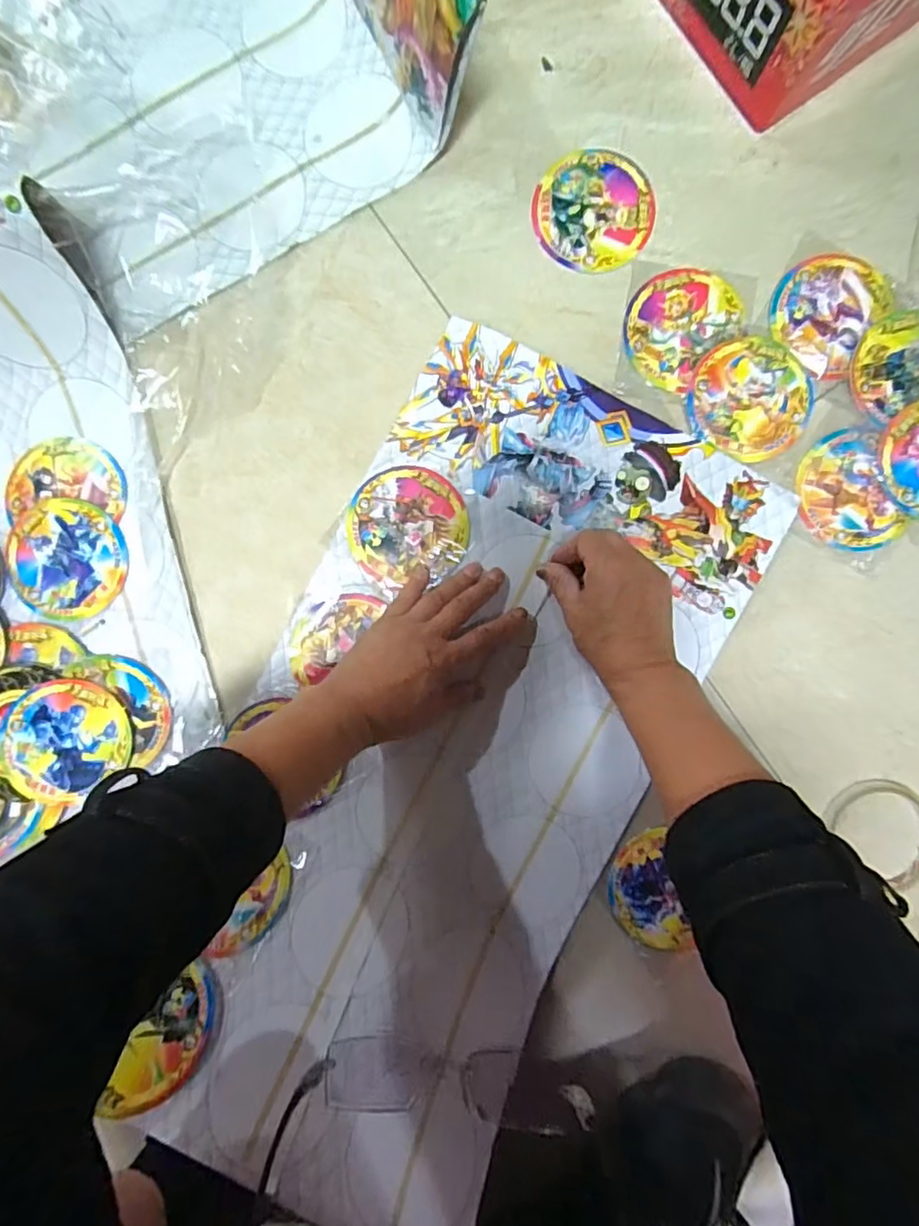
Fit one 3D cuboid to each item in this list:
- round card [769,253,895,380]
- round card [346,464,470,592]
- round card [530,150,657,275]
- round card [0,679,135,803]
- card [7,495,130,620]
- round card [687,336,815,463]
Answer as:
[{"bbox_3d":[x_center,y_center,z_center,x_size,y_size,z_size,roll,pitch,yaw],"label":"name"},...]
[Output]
[{"bbox_3d":[0.292,-0.242,0.458,0.081,0.004,0.093,38,90,1],"label":"round card"},{"bbox_3d":[-0.041,-0.071,0.465,0.094,0.007,0.090,-8,89,1],"label":"round card"},{"bbox_3d":[0.108,-0.322,0.463,0.095,0.004,0.094,0,89,1],"label":"round card"},{"bbox_3d":[-0.310,0.099,0.453,0.097,0.005,0.086,-37,89,-5],"label":"round card"},{"bbox_3d":[-0.318,-0.043,0.465,0.095,0.005,0.092,0,89,1],"label":"card"},{"bbox_3d":[0.232,-0.170,0.458,0.094,0.004,0.096,0,89,1],"label":"round card"}]

